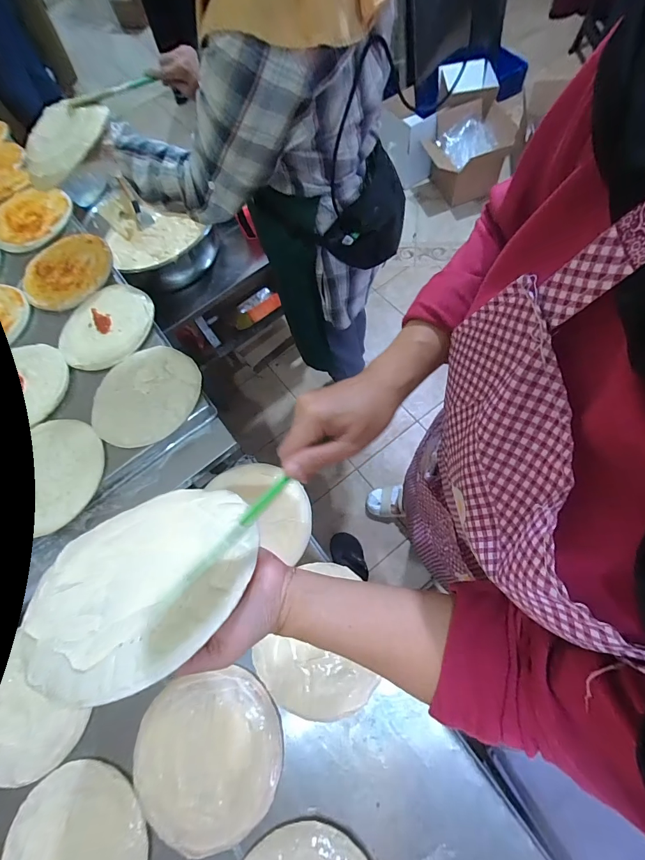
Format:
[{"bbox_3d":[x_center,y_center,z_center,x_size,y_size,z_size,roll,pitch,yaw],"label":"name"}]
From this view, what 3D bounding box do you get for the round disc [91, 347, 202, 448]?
[{"bbox_3d":[-0.318,-0.064,0.666,0.195,0.013,0.189,-4,65,8],"label":"round disc"}]

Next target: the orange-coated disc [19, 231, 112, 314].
[{"bbox_3d":[-0.577,-0.353,0.833,0.200,0.024,0.191,-22,68,-6],"label":"orange-coated disc"}]

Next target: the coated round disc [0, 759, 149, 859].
[{"bbox_3d":[-0.335,0.569,0.483,0.196,0.033,0.206,-4,65,8],"label":"coated round disc"}]

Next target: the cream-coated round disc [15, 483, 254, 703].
[{"bbox_3d":[-0.153,0.118,0.316,0.185,0.015,0.184,-10,35,7],"label":"cream-coated round disc"}]

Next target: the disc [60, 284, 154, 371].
[{"bbox_3d":[-0.439,-0.212,0.750,0.174,0.015,0.196,42,82,20],"label":"disc"}]

